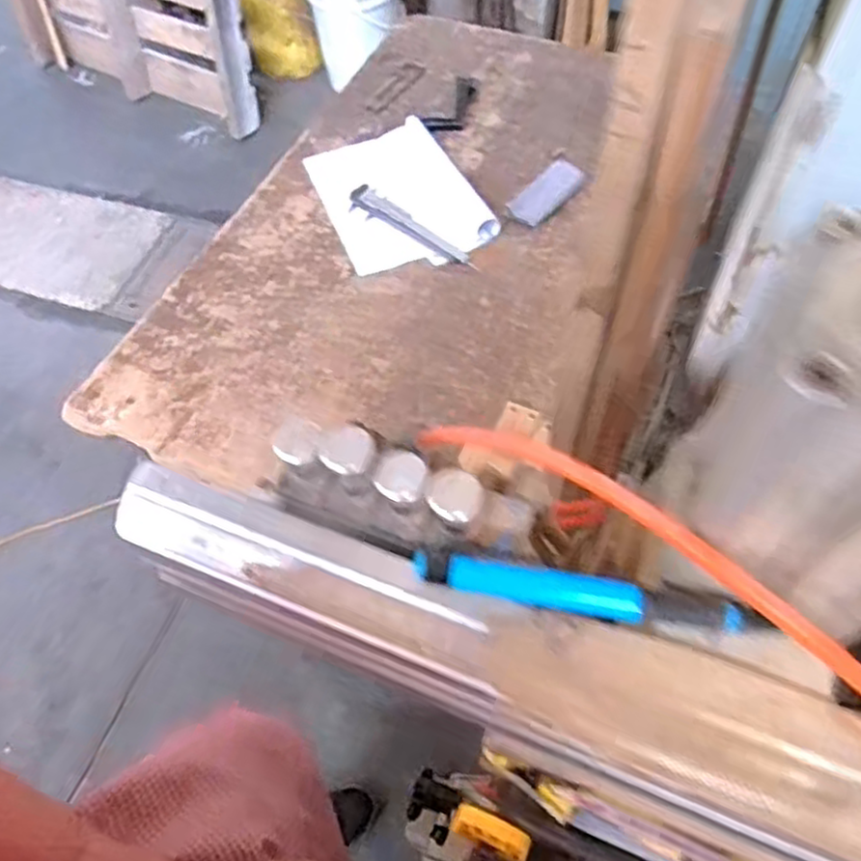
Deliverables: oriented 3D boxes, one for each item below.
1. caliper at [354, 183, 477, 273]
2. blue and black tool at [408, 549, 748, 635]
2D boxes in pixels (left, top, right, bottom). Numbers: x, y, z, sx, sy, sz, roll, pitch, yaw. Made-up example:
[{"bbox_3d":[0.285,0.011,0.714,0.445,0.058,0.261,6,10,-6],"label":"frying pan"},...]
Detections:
[{"bbox_3d":[-0.035,-0.323,1.136,0.261,0.010,0.056,38,66,23],"label":"caliper"},{"bbox_3d":[0.050,0.056,0.248,0.110,0.009,0.013,9,58,8],"label":"blue and black tool"}]

